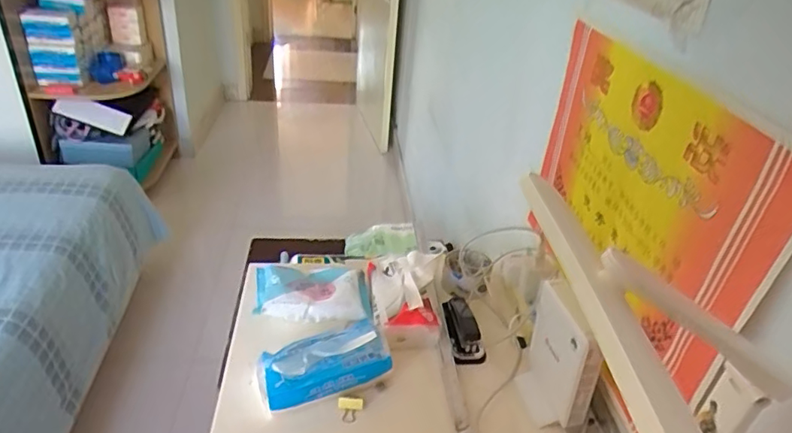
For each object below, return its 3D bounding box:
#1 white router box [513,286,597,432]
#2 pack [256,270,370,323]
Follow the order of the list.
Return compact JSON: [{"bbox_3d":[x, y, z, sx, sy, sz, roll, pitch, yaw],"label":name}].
[{"bbox_3d":[0.202,0.180,0.711,0.044,0.157,0.123,-2,33,-11],"label":"white router box"},{"bbox_3d":[-0.133,0.116,0.876,0.171,0.036,0.100,-1,33,-9],"label":"pack"}]

